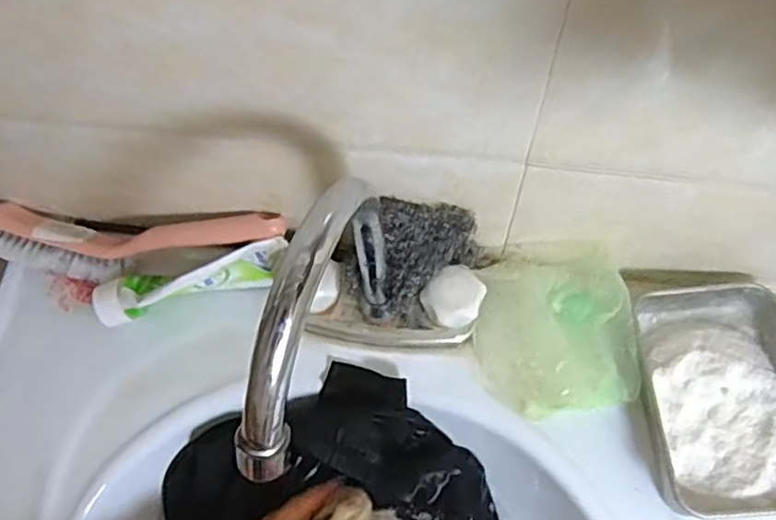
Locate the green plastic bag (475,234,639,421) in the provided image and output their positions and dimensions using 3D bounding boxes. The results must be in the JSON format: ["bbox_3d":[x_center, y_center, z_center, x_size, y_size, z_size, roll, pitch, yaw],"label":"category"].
[{"bbox_3d":[0.116,0.049,0.482,0.106,0.040,0.111,-1,68,3],"label":"green plastic bag"}]

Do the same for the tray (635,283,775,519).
[{"bbox_3d":[0.220,0.091,0.457,0.103,0.035,0.146,-5,68,1],"label":"tray"}]

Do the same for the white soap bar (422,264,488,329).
[{"bbox_3d":[0.046,0.025,0.467,0.037,0.014,0.039,-1,68,3],"label":"white soap bar"}]

